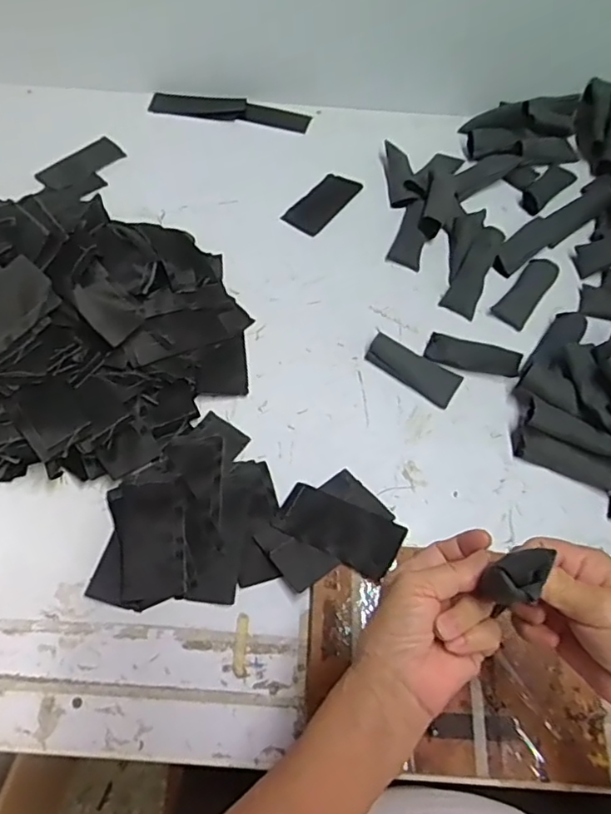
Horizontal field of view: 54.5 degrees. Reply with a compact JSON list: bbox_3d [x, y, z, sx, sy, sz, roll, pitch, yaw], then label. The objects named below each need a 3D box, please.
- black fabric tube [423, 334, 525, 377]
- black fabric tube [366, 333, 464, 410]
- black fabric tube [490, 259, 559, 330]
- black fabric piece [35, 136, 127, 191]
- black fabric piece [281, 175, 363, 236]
[{"bbox_3d":[0.183,-0.057,0.645,0.098,0.026,0.036,24,62,12],"label":"black fabric tube"},{"bbox_3d":[0.117,-0.042,0.647,0.103,0.013,0.042,33,64,16],"label":"black fabric tube"},{"bbox_3d":[0.259,-0.136,0.691,0.037,0.017,0.101,33,64,16],"label":"black fabric tube"},{"bbox_3d":[-0.302,-0.328,0.800,0.047,0.011,0.115,38,65,19],"label":"black fabric piece"},{"bbox_3d":[0.022,-0.270,0.780,0.057,0.006,0.109,34,64,17],"label":"black fabric piece"}]

